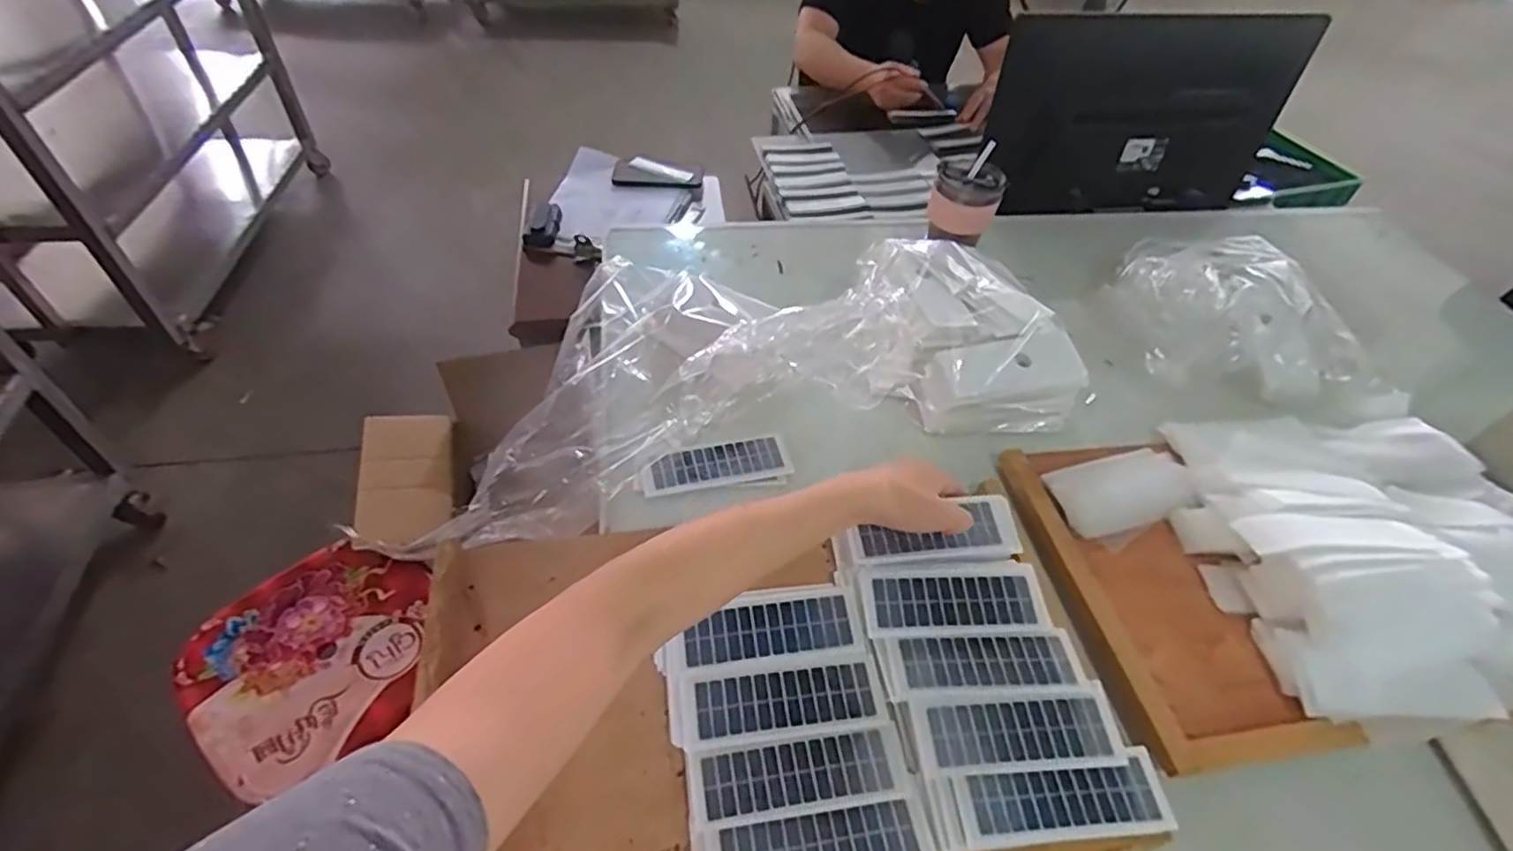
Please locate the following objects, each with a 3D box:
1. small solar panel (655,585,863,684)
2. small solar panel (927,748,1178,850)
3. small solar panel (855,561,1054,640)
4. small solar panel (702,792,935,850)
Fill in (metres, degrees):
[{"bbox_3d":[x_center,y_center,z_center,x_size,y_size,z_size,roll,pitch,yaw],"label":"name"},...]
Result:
[{"bbox_3d":[0.002,0.153,0.518,0.146,0.006,0.053,-7,53,-8],"label":"small solar panel"},{"bbox_3d":[0.196,0.251,0.458,0.160,0.011,0.046,-4,53,-5],"label":"small solar panel"},{"bbox_3d":[0.155,0.134,0.539,0.147,0.004,0.057,-4,53,-5],"label":"small solar panel"},{"bbox_3d":[0.039,0.266,0.435,0.139,0.005,0.044,-7,53,-7],"label":"small solar panel"}]

